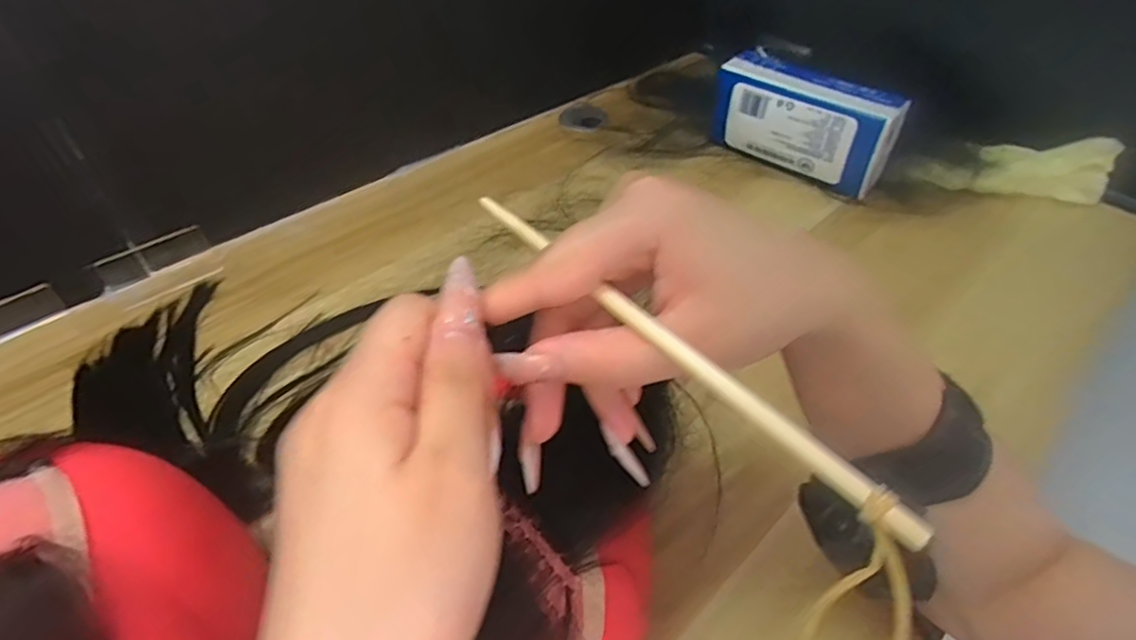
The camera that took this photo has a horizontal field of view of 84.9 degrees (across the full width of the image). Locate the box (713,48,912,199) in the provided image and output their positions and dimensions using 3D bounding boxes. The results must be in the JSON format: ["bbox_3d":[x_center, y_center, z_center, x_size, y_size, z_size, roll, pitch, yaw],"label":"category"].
[{"bbox_3d":[0.234,-0.202,0.632,0.182,0.085,0.052,33,53,27],"label":"box"}]

